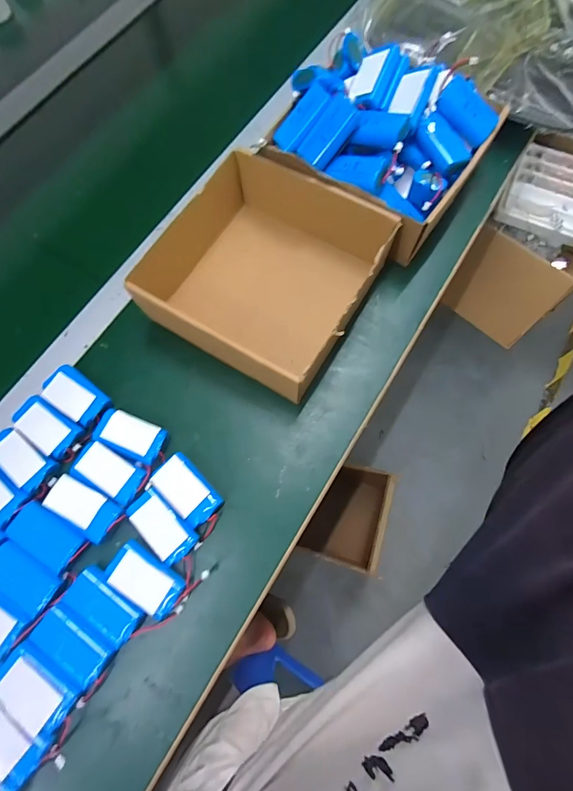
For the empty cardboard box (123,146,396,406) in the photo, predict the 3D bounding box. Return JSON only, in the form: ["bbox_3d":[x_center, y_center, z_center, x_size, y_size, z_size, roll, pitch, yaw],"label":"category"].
[{"bbox_3d":[-0.019,-0.129,0.396,0.205,0.079,0.207,26,76,11],"label":"empty cardboard box"}]

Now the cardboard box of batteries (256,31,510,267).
[{"bbox_3d":[0.103,-0.282,0.430,0.212,0.114,0.210,28,76,11],"label":"cardboard box of batteries"}]

